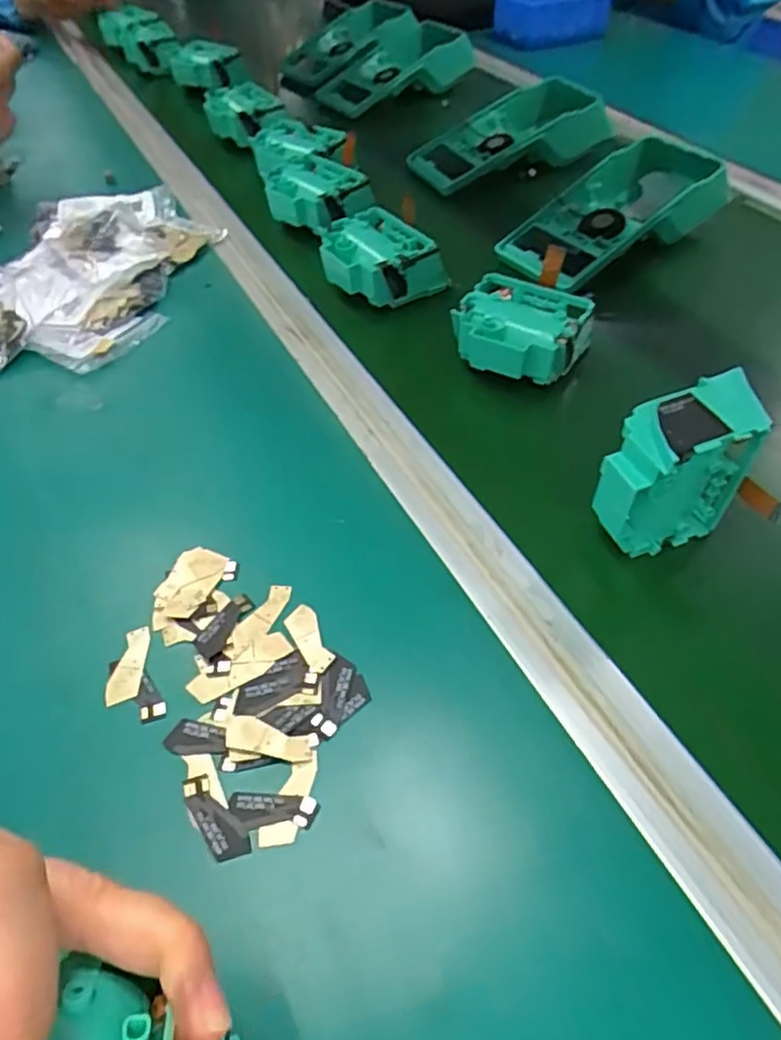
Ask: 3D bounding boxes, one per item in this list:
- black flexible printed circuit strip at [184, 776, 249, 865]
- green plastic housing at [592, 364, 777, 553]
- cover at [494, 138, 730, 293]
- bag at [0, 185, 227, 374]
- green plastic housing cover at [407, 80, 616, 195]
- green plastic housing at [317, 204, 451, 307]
[{"bbox_3d":[-0.069,0.115,0.251,0.013,0.004,0.037,-32,56,-19],"label":"black flexible printed circuit strip"},{"bbox_3d":[0.135,-0.023,0.311,0.075,0.074,0.038,-19,53,-10],"label":"green plastic housing"},{"bbox_3d":[0.165,-0.231,0.492,0.217,0.047,0.094,-35,57,-21],"label":"cover"},{"bbox_3d":[-0.243,-0.198,0.509,0.165,0.031,0.255,10,54,12],"label":"bag"},{"bbox_3d":[0.107,-0.351,0.587,0.169,0.043,0.081,-22,53,-12],"label":"green plastic housing cover"},{"bbox_3d":[-0.008,-0.187,0.474,0.083,0.040,0.064,32,61,26],"label":"green plastic housing"}]

